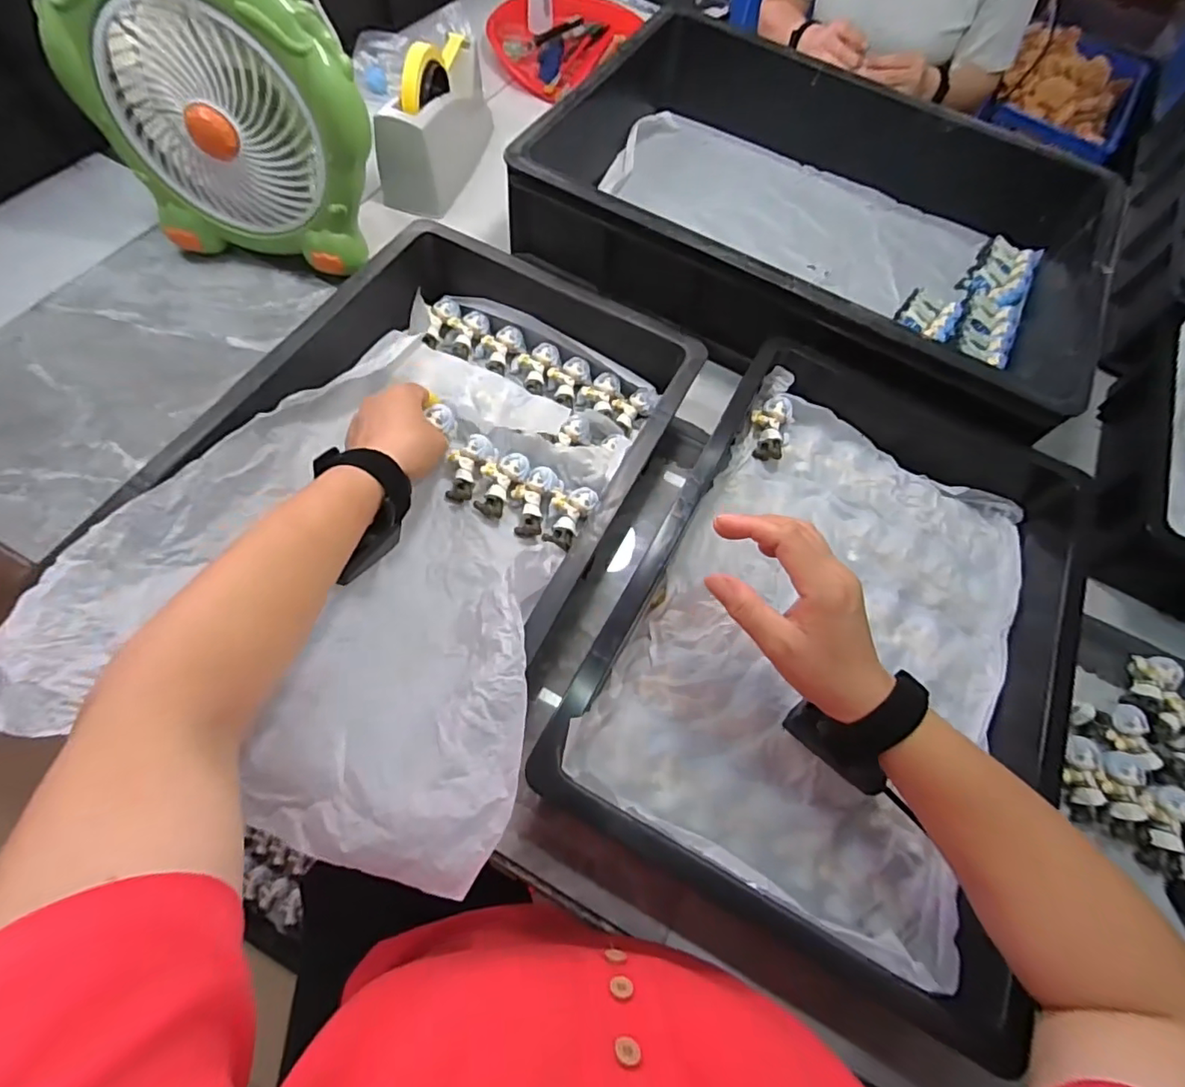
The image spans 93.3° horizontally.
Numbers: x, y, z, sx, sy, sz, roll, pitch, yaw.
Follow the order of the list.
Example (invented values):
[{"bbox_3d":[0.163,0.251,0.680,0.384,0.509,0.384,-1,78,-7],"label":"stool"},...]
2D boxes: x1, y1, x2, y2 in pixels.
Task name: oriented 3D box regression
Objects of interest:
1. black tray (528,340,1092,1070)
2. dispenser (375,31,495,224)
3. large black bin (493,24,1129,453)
[{"bbox_3d":[0.196,0.045,0.445,0.294,0.080,0.446,28,65,7],"label":"black tray"},{"bbox_3d":[-0.193,-0.528,0.683,0.081,0.121,0.207,14,64,1],"label":"dispenser"},{"bbox_3d":[0.239,-0.370,0.650,0.592,0.124,0.428,25,65,6],"label":"large black bin"}]

